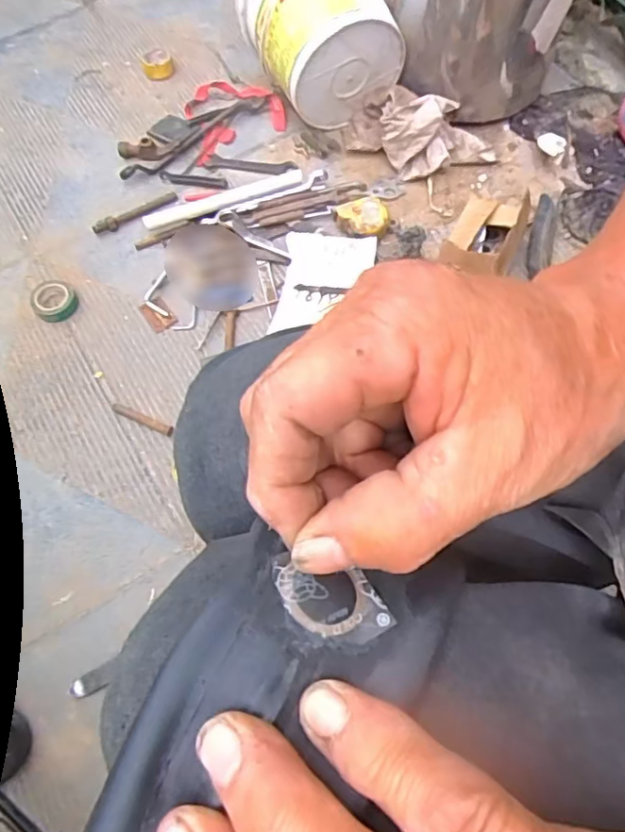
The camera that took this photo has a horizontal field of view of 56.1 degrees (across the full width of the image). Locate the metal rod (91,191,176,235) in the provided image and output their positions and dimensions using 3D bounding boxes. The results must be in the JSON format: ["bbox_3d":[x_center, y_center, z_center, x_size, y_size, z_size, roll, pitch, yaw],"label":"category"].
[{"bbox_3d":[-0.255,-0.295,0.844,0.129,0.012,0.023,-31,69,-13],"label":"metal rod"}]

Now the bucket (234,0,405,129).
[{"bbox_3d":[0.016,-0.558,0.857,0.176,0.209,0.171,-29,68,-12],"label":"bucket"}]

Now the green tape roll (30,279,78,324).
[{"bbox_3d":[-0.341,-0.154,0.774,0.055,0.020,0.063,-25,67,-10],"label":"green tape roll"}]

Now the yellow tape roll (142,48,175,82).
[{"bbox_3d":[-0.259,-0.586,0.977,0.050,0.021,0.058,-22,67,-9],"label":"yellow tape roll"}]

